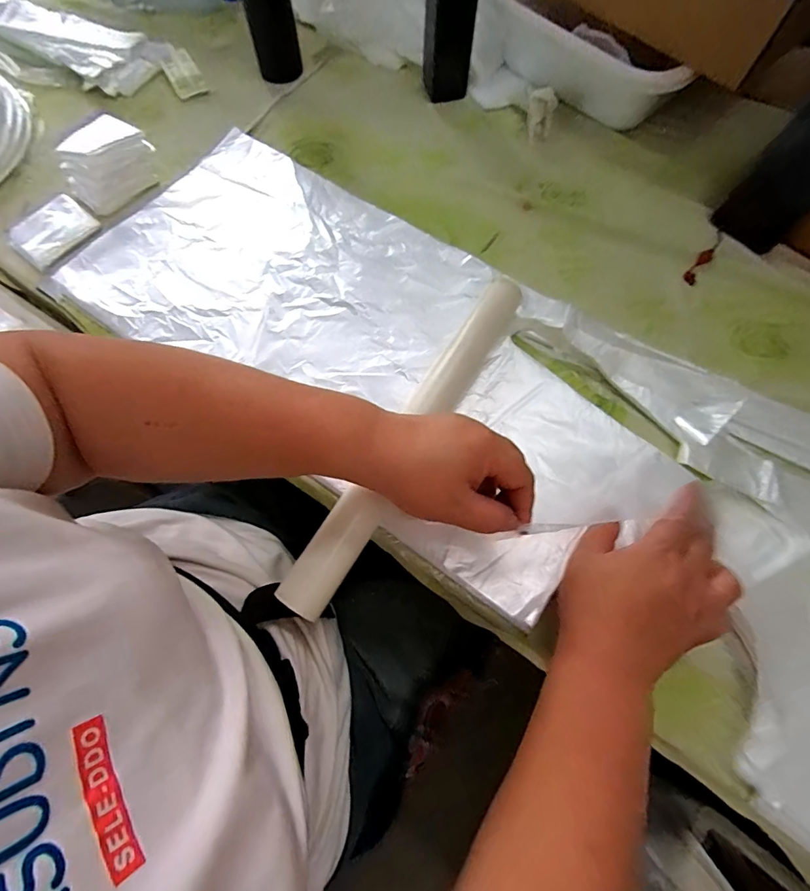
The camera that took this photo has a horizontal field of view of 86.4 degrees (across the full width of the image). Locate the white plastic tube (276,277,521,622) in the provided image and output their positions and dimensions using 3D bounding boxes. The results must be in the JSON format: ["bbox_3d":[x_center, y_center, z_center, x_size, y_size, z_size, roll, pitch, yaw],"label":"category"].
[{"bbox_3d":[0.010,-0.014,0.392,0.036,0.035,0.361,30,71,11],"label":"white plastic tube"}]

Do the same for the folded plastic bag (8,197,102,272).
[{"bbox_3d":[-0.419,-0.254,0.517,0.082,0.028,0.088,36,72,13],"label":"folded plastic bag"}]

